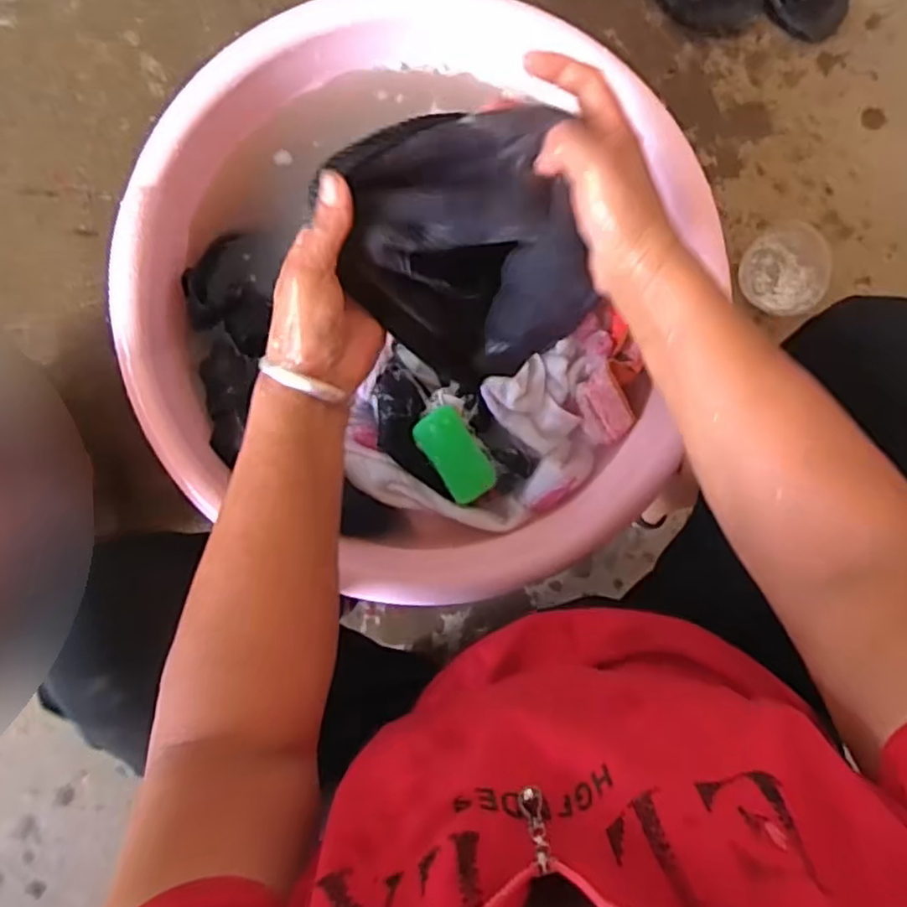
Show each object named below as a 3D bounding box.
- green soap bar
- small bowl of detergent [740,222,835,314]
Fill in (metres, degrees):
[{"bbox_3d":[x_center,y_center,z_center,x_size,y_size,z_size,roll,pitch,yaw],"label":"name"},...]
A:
[{"bbox_3d":[0.003,0.002,0.704,0.052,0.019,0.100,-32,96,0],"label":"green soap bar"},{"bbox_3d":[0.422,-0.234,0.861,0.113,0.047,0.112,0,95,-3],"label":"small bowl of detergent"}]

